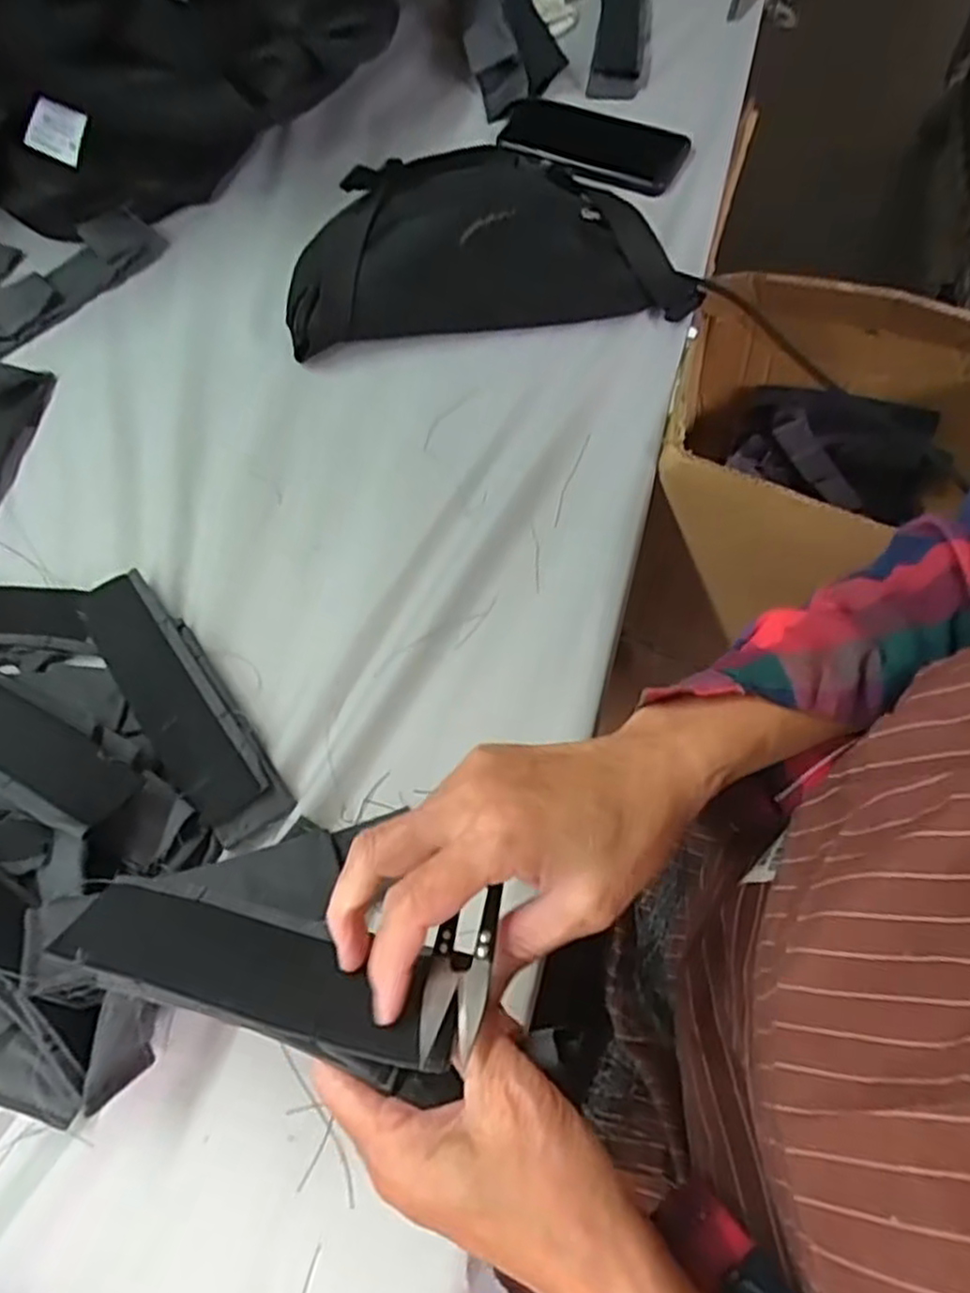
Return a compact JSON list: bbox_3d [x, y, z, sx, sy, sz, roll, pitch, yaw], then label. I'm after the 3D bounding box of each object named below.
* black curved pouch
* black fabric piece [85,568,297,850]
[{"bbox_3d":[-0.005,-0.322,0.574,0.302,0.070,0.167,-7,65,0],"label":"black curved pouch"},{"bbox_3d":[-0.185,0.029,0.452,0.050,0.016,0.196,-35,68,-12],"label":"black fabric piece"}]

